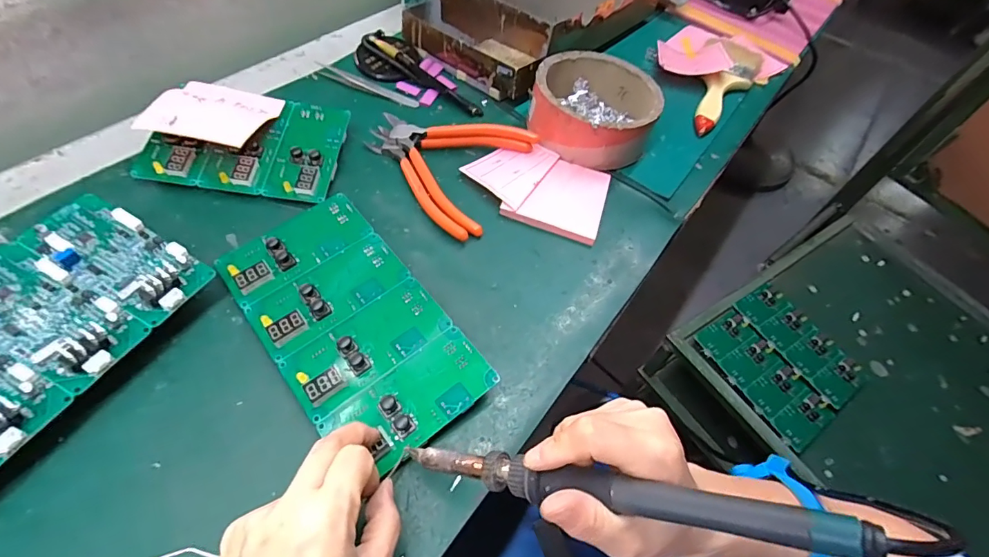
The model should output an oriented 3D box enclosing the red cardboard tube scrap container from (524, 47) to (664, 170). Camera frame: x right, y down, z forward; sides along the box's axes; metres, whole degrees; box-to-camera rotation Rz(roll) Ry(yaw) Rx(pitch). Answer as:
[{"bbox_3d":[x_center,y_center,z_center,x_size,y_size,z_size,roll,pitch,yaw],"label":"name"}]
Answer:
[{"bbox_3d":[0.097,-0.168,0.457,0.119,0.050,0.122,16,54,3],"label":"red cardboard tube scrap container"}]

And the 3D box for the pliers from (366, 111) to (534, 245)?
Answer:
[{"bbox_3d":[-0.052,-0.108,0.417,0.134,0.018,0.130,23,55,8],"label":"pliers"}]

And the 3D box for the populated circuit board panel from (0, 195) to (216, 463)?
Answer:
[{"bbox_3d":[-0.278,0.042,0.260,0.105,0.034,0.205,25,55,10],"label":"populated circuit board panel"}]

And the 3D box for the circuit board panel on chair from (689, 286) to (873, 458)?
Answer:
[{"bbox_3d":[0.438,0.120,0.702,0.199,0.016,0.199,-26,62,-24],"label":"circuit board panel on chair"}]

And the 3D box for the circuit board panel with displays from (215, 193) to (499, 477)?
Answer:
[{"bbox_3d":[-0.098,0.026,0.315,0.103,0.015,0.193,-33,63,-24],"label":"circuit board panel with displays"}]

